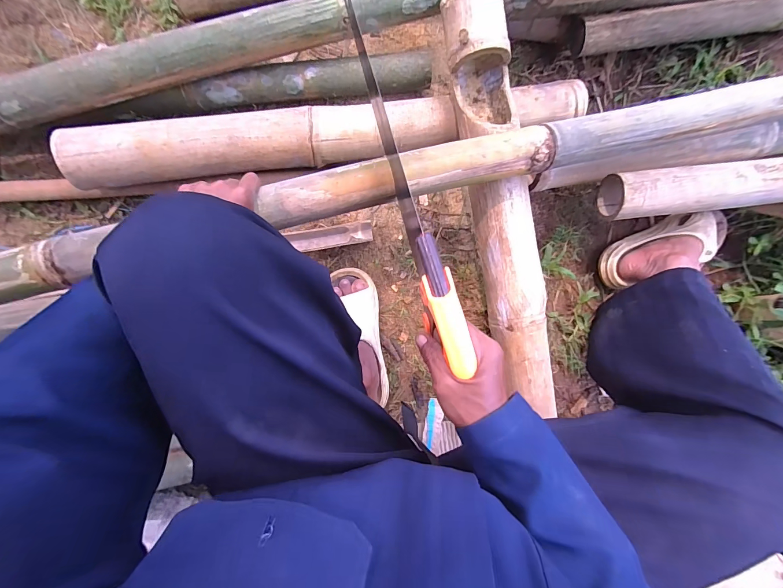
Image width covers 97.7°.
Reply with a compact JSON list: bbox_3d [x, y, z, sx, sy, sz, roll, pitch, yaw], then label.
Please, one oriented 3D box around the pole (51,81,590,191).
[{"bbox_3d":[-0.064,-0.265,0.556,0.819,0.058,0.080,-12,90,-10],"label":"pole"}]

